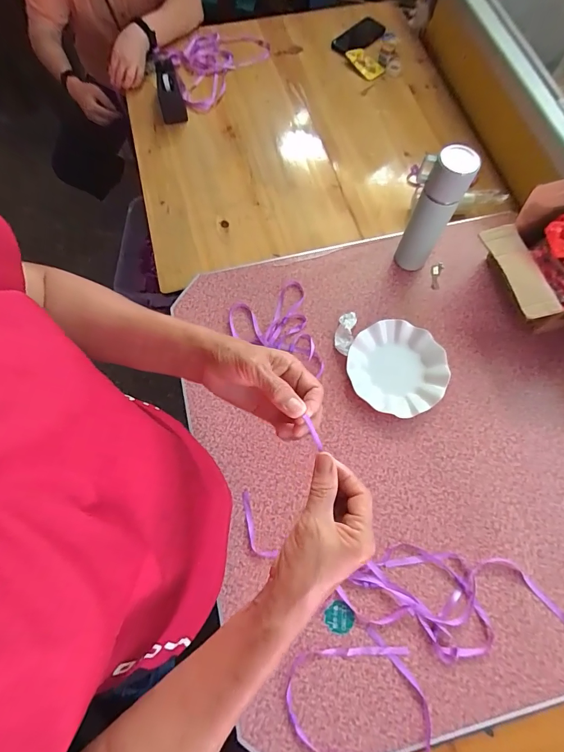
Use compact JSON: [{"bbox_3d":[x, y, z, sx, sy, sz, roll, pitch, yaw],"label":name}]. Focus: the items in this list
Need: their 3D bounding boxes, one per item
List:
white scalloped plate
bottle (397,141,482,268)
[{"bbox_3d":[0.217,-0.015,0.702,0.175,0.024,0.179,0,71,1],"label":"white scalloped plate"},{"bbox_3d":[0.274,-0.292,0.685,0.065,0.245,0.058,27,73,10],"label":"bottle"}]

